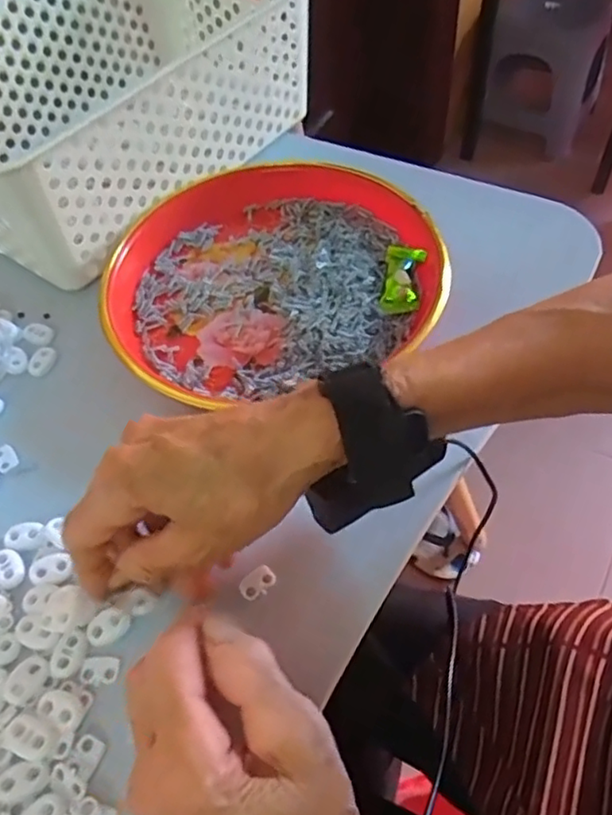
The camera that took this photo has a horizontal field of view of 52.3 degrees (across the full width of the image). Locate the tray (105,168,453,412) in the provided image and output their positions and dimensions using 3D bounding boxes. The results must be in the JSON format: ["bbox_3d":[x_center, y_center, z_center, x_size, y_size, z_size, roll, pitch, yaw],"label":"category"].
[{"bbox_3d":[-0.028,-0.096,0.418,0.213,0.032,0.198,-3,54,4],"label":"tray"}]

